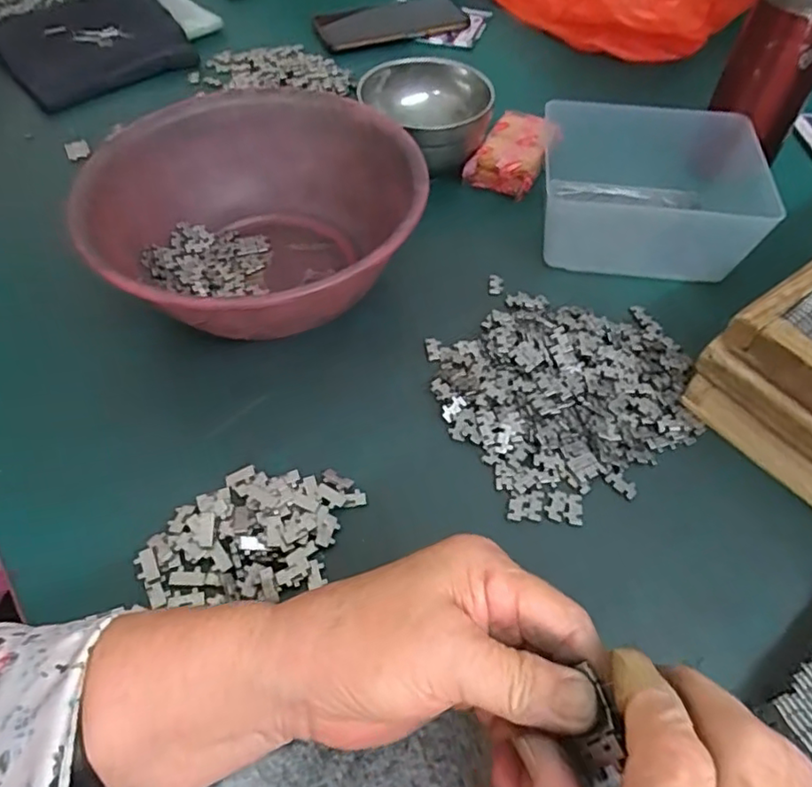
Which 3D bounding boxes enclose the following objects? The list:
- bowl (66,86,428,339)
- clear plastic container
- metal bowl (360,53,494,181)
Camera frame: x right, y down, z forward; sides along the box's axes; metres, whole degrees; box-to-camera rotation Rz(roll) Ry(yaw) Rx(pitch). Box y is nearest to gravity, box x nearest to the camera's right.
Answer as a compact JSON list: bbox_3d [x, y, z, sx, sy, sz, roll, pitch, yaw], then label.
[{"bbox_3d":[-0.091,-0.114,0.409,0.203,0.077,0.206,1,53,-1],"label":"bowl"},{"bbox_3d":[0.179,-0.159,0.462,0.146,0.062,0.144,6,53,2],"label":"clear plastic container"},{"bbox_3d":[0.011,-0.223,0.505,0.107,0.064,0.107,1,53,-1],"label":"metal bowl"}]

